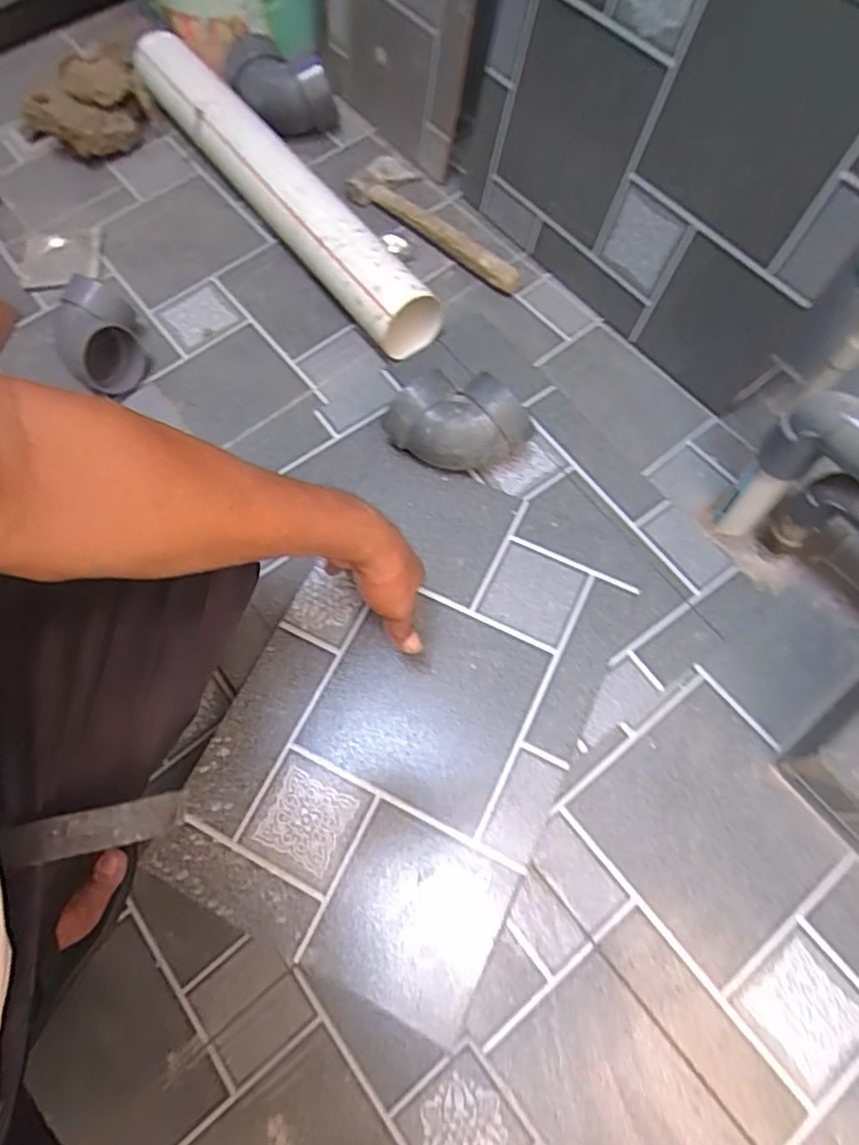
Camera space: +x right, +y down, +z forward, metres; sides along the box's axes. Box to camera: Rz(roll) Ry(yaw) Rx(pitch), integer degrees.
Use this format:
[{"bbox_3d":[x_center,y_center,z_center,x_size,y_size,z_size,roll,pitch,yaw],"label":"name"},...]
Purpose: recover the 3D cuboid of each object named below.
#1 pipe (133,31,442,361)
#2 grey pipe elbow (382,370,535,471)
[{"bbox_3d":[-0.219,-0.545,0.837,0.085,0.088,0.672,-35,74,-12],"label":"pipe"},{"bbox_3d":[0.031,-0.158,0.673,0.157,0.084,0.081,13,70,5],"label":"grey pipe elbow"}]

